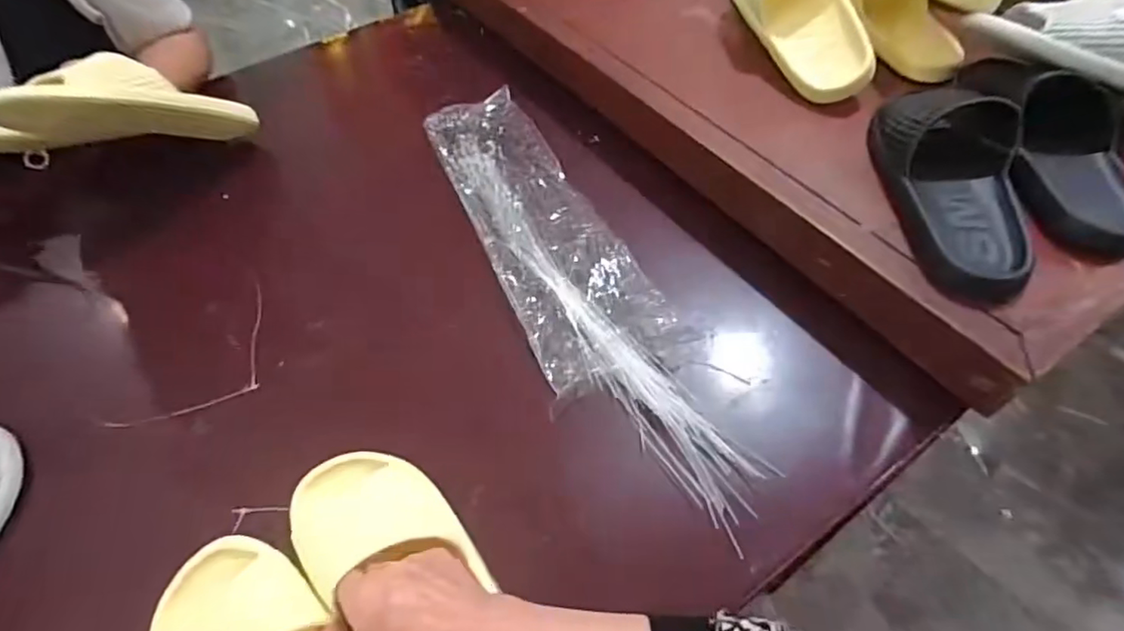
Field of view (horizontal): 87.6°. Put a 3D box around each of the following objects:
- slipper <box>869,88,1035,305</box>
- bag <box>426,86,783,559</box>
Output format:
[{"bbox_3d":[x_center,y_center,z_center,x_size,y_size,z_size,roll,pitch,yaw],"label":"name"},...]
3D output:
[{"bbox_3d":[0.363,-0.126,0.532,0.112,0.071,0.230,7,54,6],"label":"slipper"},{"bbox_3d":[-0.003,-0.062,0.615,0.124,0.036,0.600,-21,56,-13],"label":"bag"}]

